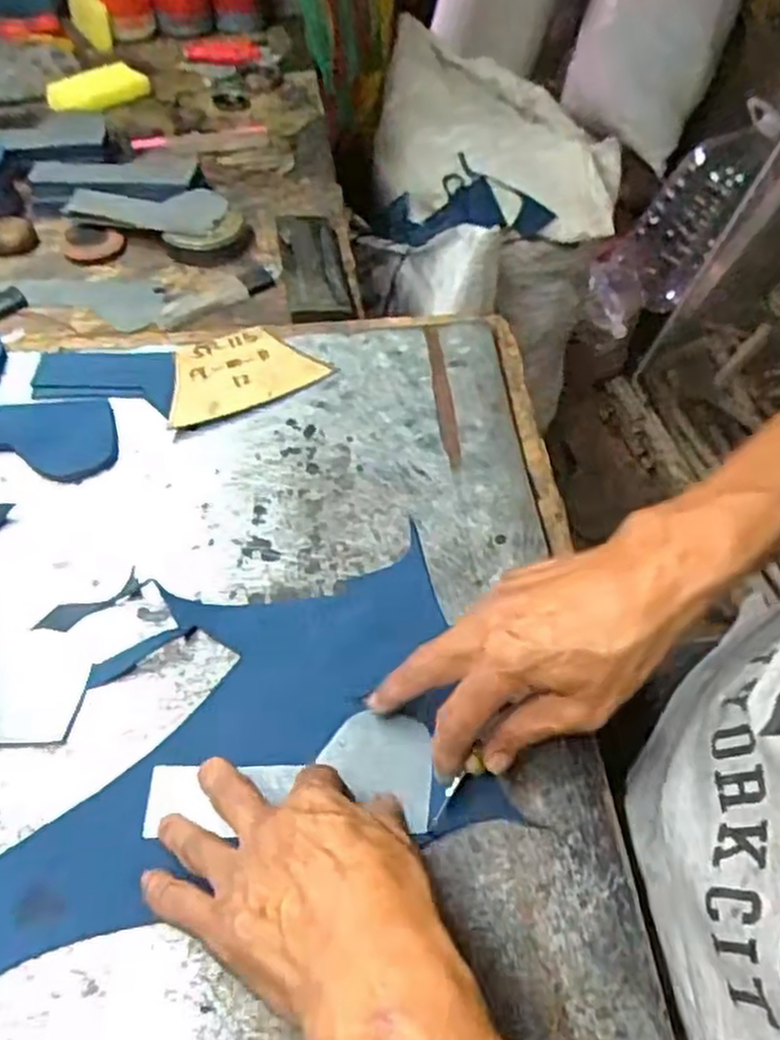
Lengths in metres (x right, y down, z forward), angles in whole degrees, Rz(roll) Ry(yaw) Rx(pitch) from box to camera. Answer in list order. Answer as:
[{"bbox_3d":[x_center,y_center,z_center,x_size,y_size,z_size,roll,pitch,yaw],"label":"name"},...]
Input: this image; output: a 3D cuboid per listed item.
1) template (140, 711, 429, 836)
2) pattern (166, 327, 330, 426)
[{"bbox_3d":[-0.051,0.130,0.403,0.144,0.009,0.061,1,47,-2],"label":"template"},{"bbox_3d":[-0.113,-0.112,0.575,0.117,0.011,0.074,-22,58,-19],"label":"pattern"}]

